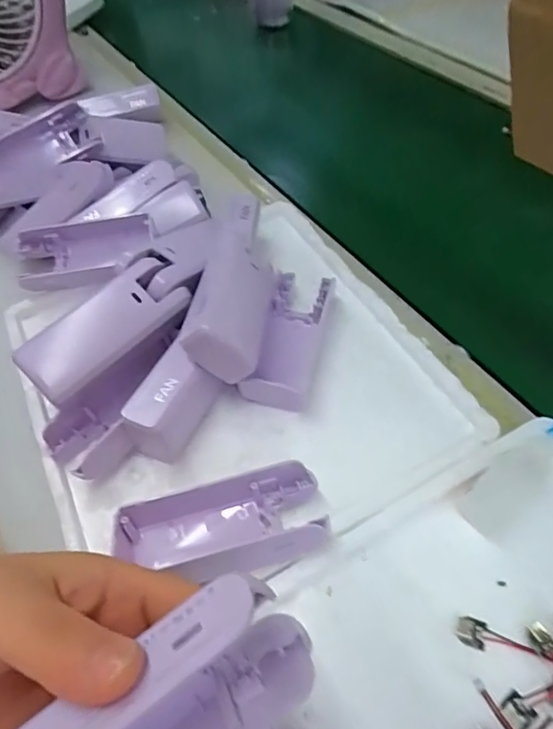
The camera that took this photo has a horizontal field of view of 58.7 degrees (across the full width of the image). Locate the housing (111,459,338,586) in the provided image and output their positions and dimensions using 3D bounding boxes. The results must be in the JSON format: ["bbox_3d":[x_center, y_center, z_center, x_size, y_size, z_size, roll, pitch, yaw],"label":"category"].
[{"bbox_3d":[-0.029,0.085,0.256,0.107,0.027,0.049,-13,54,-6],"label":"housing"}]

